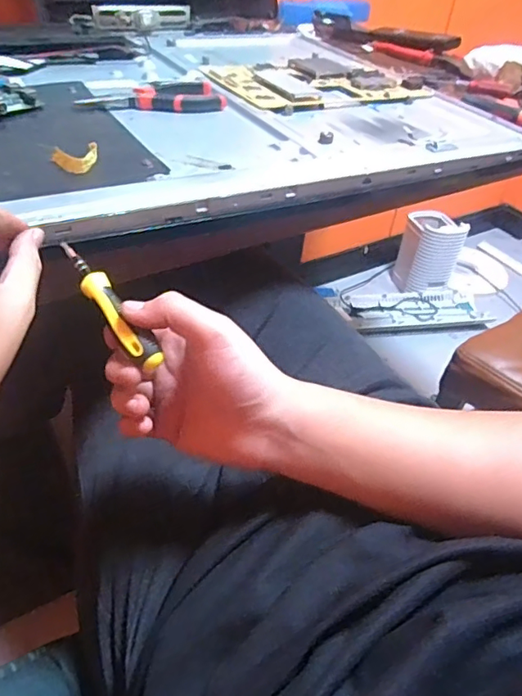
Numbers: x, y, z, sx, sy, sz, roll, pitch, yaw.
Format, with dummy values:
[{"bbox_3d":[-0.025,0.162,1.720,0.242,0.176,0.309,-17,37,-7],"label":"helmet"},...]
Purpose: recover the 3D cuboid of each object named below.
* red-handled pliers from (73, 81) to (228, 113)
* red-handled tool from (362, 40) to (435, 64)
[{"bbox_3d":[-0.115,-0.274,0.576,0.157,0.016,0.059,-19,48,-27],"label":"red-handled pliers"},{"bbox_3d":[0.247,-0.531,0.937,0.128,0.021,0.017,26,45,20],"label":"red-handled tool"}]

